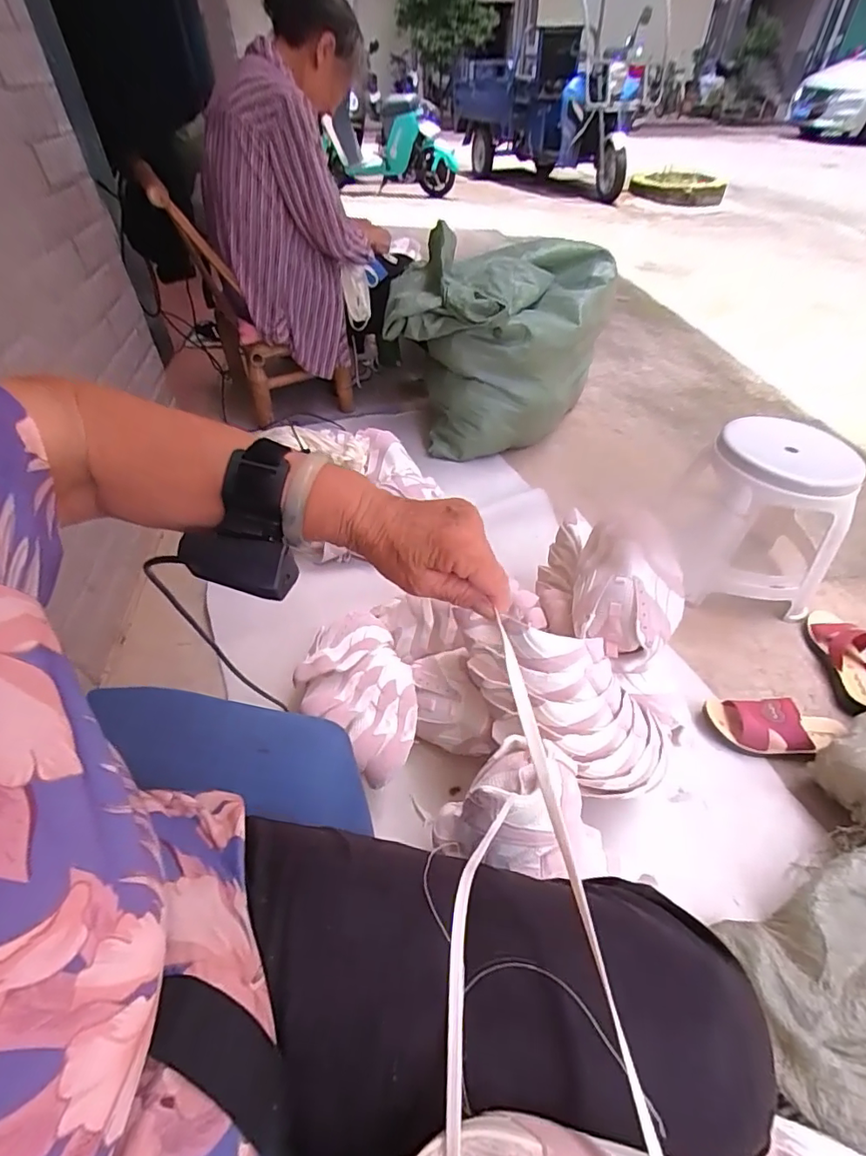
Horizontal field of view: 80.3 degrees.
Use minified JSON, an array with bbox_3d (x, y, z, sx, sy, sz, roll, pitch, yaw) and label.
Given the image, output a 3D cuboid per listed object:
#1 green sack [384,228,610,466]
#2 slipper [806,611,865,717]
[{"bbox_3d":[0.187,-0.607,1.366,0.424,0.407,0.529,23,50,21],"label":"green sack"},{"bbox_3d":[0.771,0.136,0.944,0.081,0.069,0.218,2,45,2],"label":"slipper"}]

